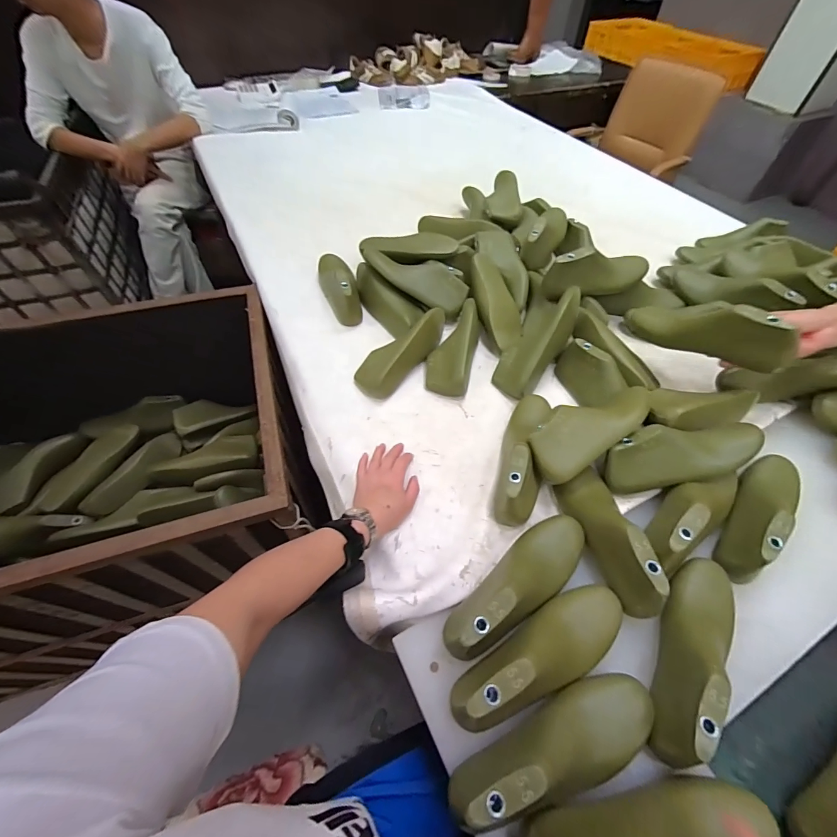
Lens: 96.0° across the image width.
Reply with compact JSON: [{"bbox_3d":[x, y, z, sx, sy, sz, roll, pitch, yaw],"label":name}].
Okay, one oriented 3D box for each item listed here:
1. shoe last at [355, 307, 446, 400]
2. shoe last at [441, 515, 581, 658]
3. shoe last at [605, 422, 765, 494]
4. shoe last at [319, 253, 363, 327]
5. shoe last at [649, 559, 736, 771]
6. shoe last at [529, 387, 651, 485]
[{"bbox_3d":[-0.029,-0.134,0.699,0.083,0.069,0.223,29,57,19],"label":"shoe last"},{"bbox_3d":[0.128,0.193,0.449,0.230,0.064,0.075,-35,61,-25],"label":"shoe last"},{"bbox_3d":[0.382,0.056,0.549,0.228,0.067,0.075,-5,53,-5],"label":"shoe last"},{"bbox_3d":[-0.173,-0.301,0.810,0.072,0.077,0.214,-14,54,-12],"label":"shoe last"},{"bbox_3d":[0.312,0.251,0.411,0.073,0.066,0.226,32,58,21],"label":"shoe last"},{"bbox_3d":[0.256,0.011,0.558,0.225,0.063,0.085,-28,58,-21],"label":"shoe last"}]

